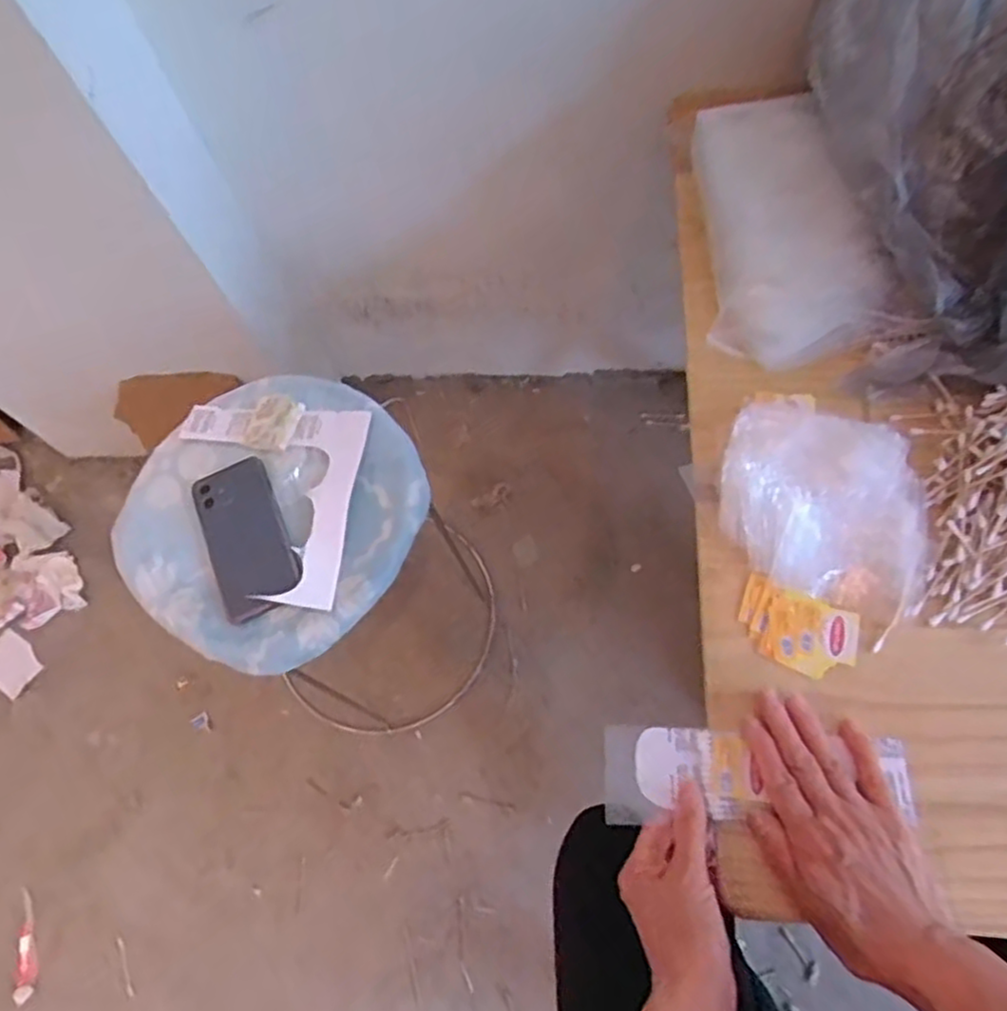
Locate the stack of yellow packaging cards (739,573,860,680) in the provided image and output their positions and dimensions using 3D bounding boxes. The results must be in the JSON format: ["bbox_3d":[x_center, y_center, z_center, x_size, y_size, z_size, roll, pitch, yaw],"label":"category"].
[{"bbox_3d":[0.218,0.092,0.522,0.083,0.013,0.057,23,70,18],"label":"stack of yellow packaging cards"}]

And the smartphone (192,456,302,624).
[{"bbox_3d":[-0.256,0.030,0.700,0.079,0.013,0.167,-26,64,-4],"label":"smartphone"}]

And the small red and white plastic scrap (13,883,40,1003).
[{"bbox_3d":[-0.655,0.604,0.969,0.031,0.007,0.137,-14,63,2],"label":"small red and white plastic scrap"}]

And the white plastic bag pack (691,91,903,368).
[{"bbox_3d":[0.248,-0.256,0.632,0.144,0.097,0.242,-8,64,5],"label":"white plastic bag pack"}]

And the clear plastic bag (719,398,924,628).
[{"bbox_3d":[0.246,-0.007,0.545,0.148,0.032,0.177,5,66,11],"label":"clear plastic bag"}]

